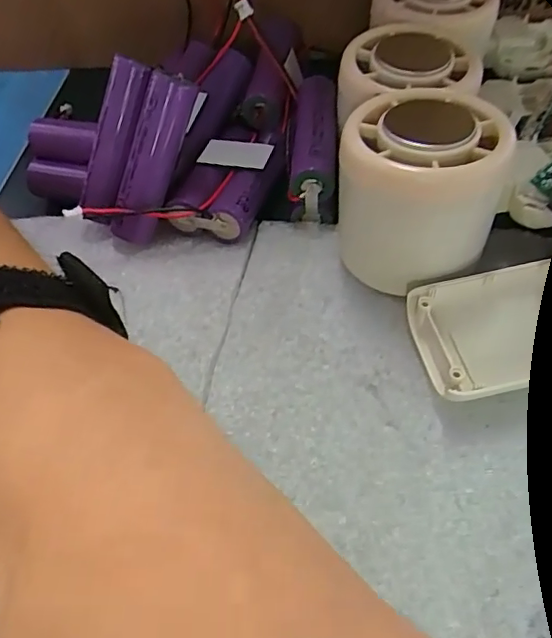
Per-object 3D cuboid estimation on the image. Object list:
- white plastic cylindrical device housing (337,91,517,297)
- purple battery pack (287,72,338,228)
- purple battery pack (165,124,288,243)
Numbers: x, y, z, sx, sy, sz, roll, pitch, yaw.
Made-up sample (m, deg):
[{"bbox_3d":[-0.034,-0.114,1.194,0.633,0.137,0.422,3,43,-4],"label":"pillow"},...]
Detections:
[{"bbox_3d":[0.050,-0.044,0.200,0.053,0.061,0.049,-3,55,4],"label":"white plastic cylindrical device housing"},{"bbox_3d":[0.016,-0.077,0.246,0.018,0.029,0.065,0,55,6],"label":"purple battery pack"},{"bbox_3d":[-0.019,-0.061,0.244,0.036,0.016,0.069,15,58,16],"label":"purple battery pack"}]

